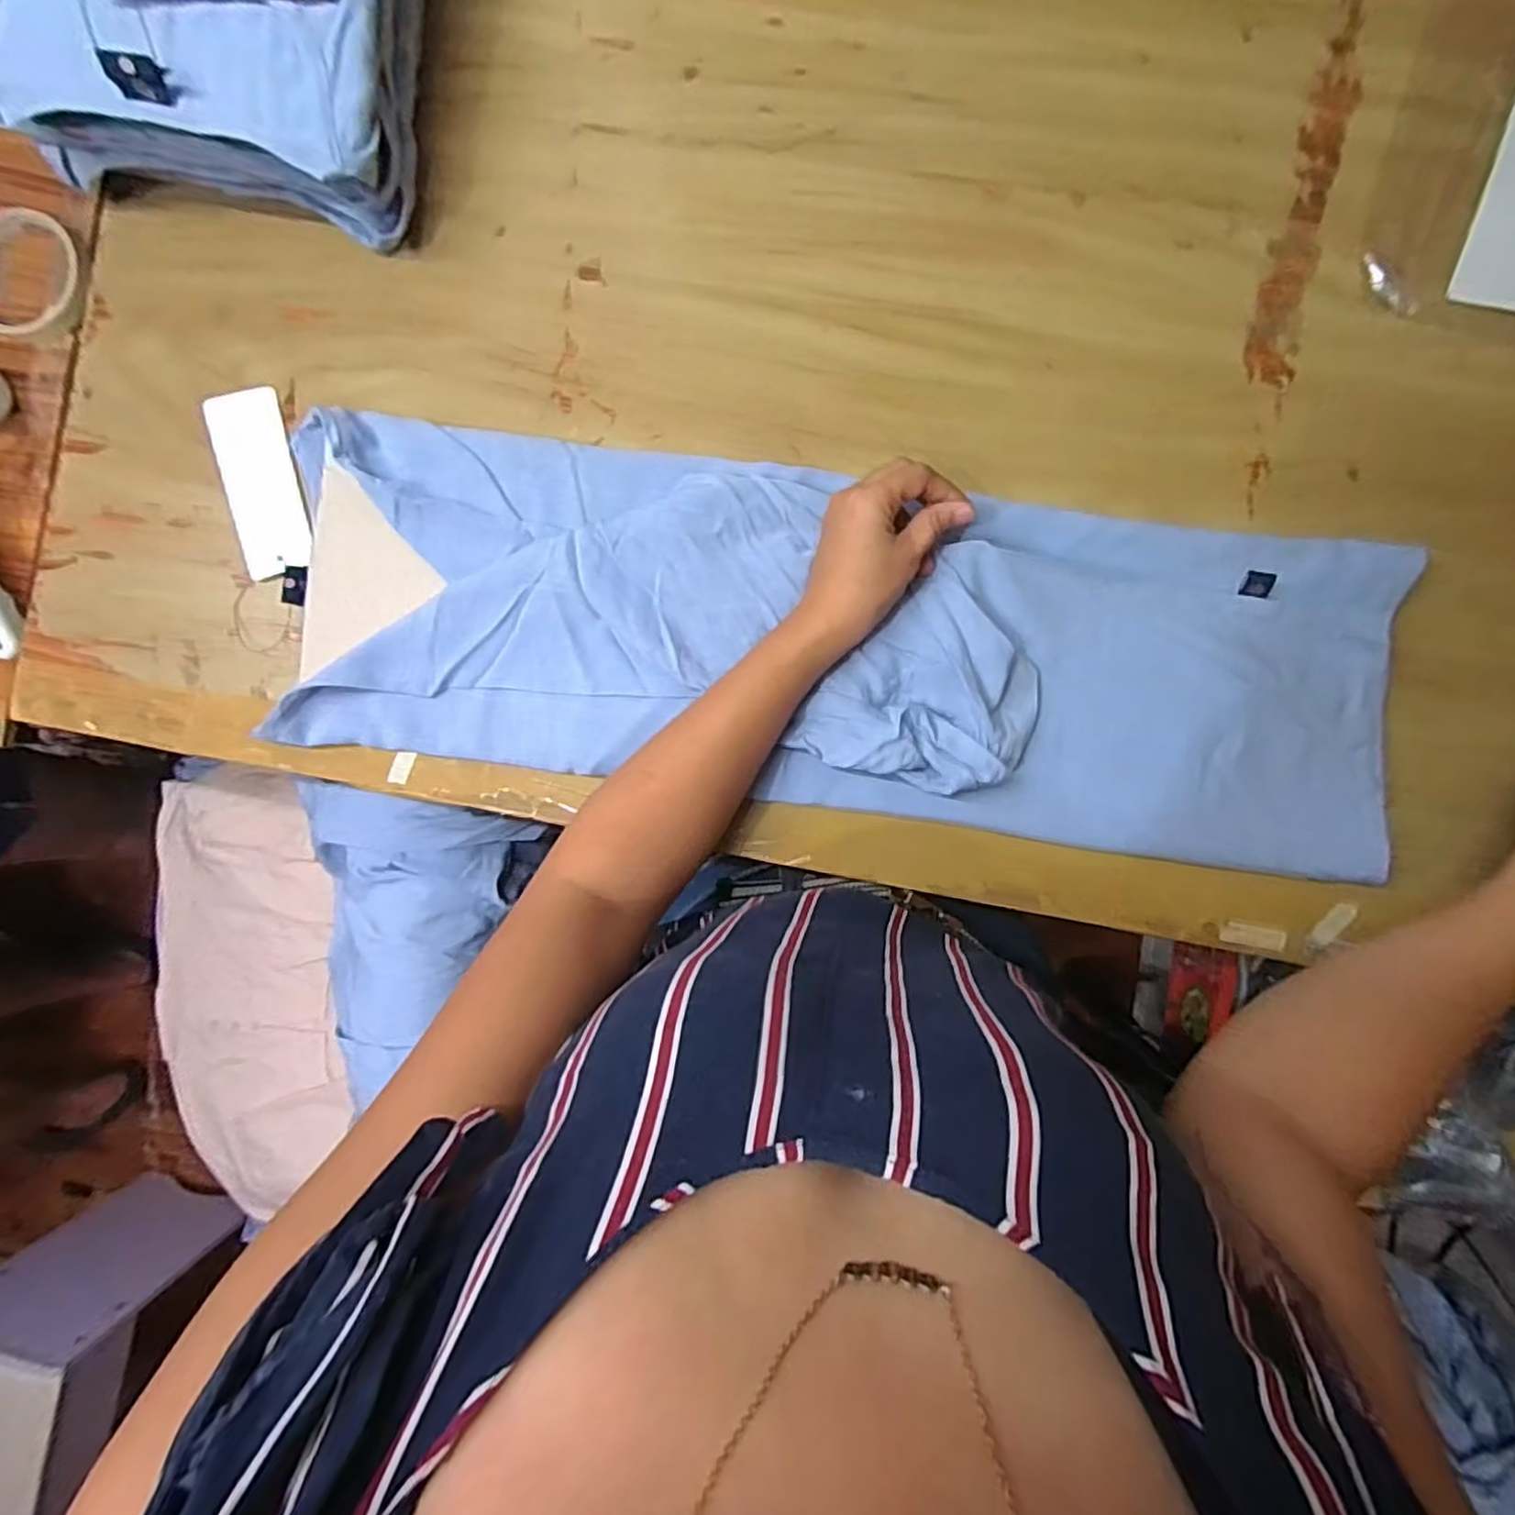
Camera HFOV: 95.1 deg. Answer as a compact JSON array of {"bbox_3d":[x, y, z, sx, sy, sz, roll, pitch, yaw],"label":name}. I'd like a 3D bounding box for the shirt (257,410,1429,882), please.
[{"bbox_3d":[0.043,-0.067,0.412,0.633,0.035,0.200,9,90,2],"label":"shirt"}]

